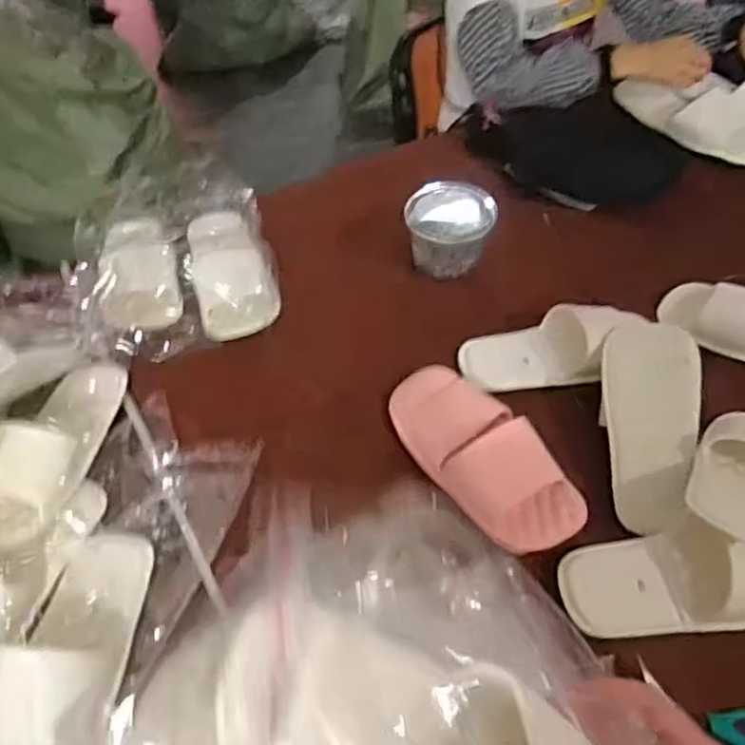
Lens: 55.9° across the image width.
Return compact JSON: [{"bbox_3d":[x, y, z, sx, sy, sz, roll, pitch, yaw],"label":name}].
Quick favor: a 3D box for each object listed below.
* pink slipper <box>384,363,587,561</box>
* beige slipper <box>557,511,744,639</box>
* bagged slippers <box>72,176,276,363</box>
[{"bbox_3d":[0.107,0.078,0.724,0.102,0.055,0.248,-25,53,-20],"label":"pink slipper"},{"bbox_3d":[0.299,0.180,0.641,0.249,0.061,0.095,-2,48,-1],"label":"beige slipper"},{"bbox_3d":[-0.265,-0.162,0.933,0.244,0.068,0.334,-16,50,-13],"label":"bagged slippers"}]

